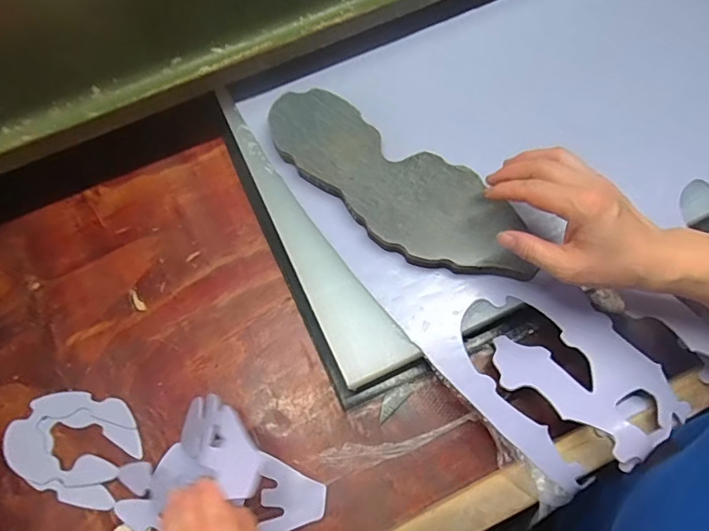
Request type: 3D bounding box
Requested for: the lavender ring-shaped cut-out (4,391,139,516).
[{"bbox_3d":[-0.249,0.157,0.443,0.111,0.005,0.086,22,72,9],"label":"lavender ring-shaped cut-out"}]

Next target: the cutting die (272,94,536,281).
[{"bbox_3d":[0.034,-0.071,0.458,0.264,0.023,0.093,36,75,12],"label":"cutting die"}]

